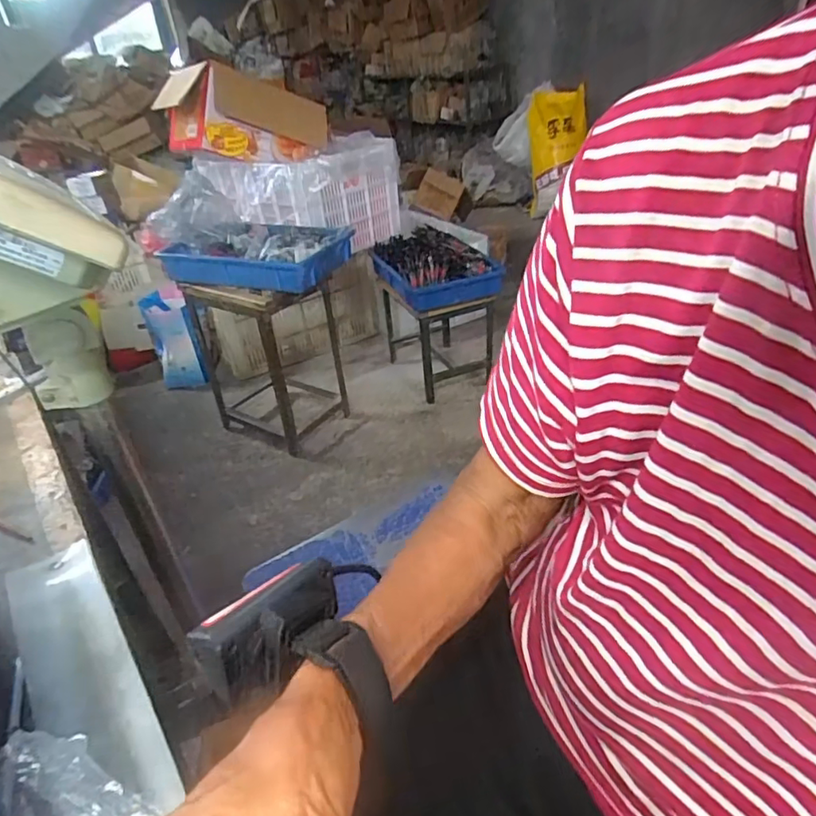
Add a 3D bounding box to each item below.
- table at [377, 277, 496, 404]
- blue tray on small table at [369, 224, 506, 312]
[{"bbox_3d":[0.120,-0.258,1.806,0.342,0.316,0.418,-13,33,-10],"label":"table"},{"bbox_3d":[0.050,-0.464,1.722,0.279,0.116,0.412,-16,34,-15],"label":"blue tray on small table"}]

